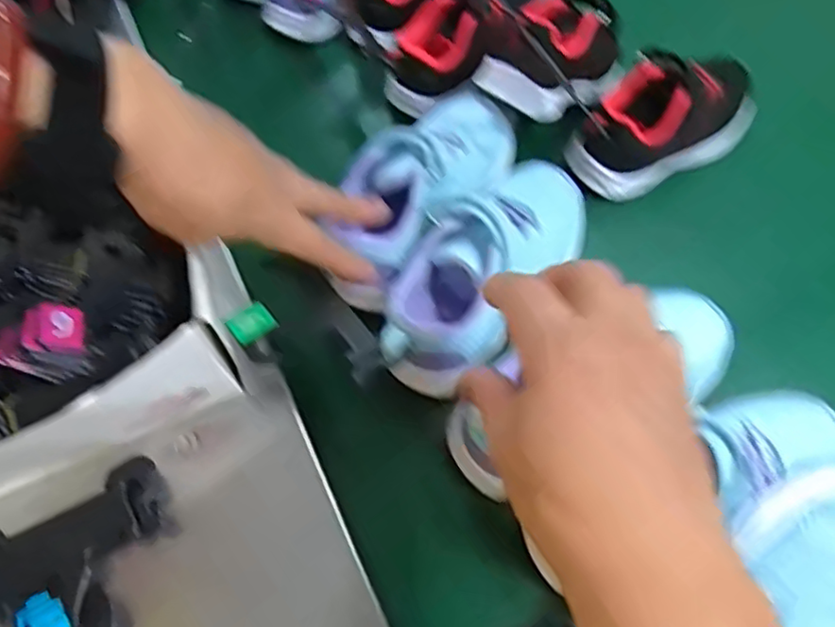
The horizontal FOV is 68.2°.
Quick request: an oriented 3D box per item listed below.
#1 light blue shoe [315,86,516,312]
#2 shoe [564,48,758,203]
[{"bbox_3d":[0.005,-0.089,0.412,0.072,0.072,0.178,30,64,16],"label":"light blue shoe"},{"bbox_3d":[0.189,-0.150,0.453,0.156,0.072,0.063,-26,66,-9],"label":"shoe"}]

